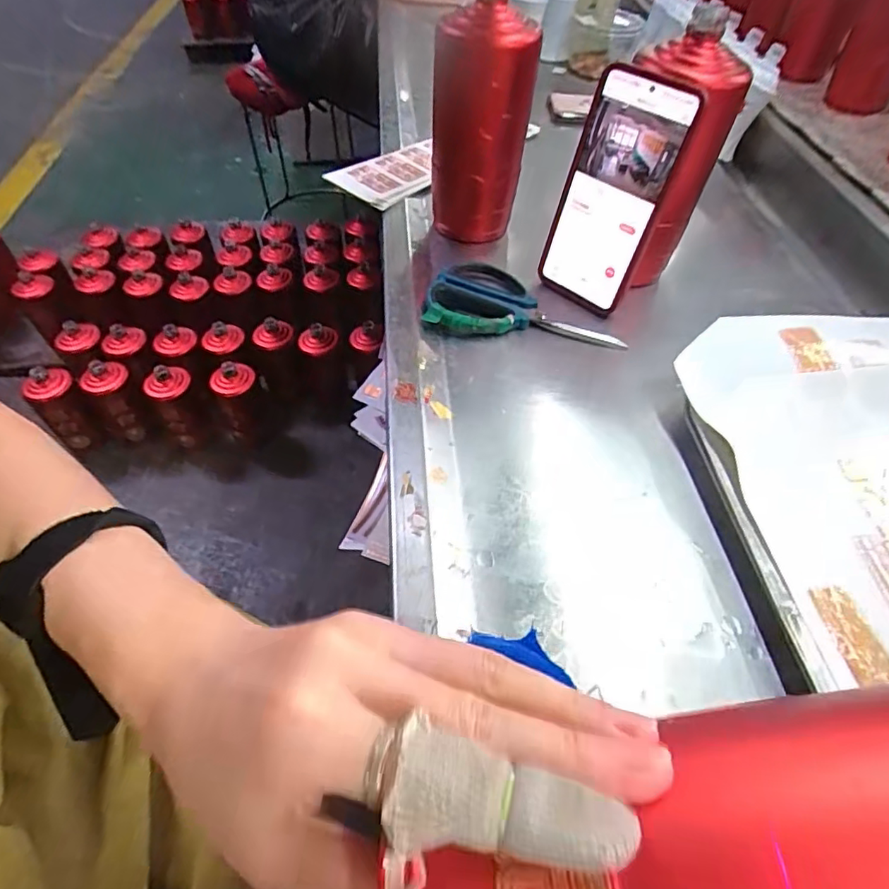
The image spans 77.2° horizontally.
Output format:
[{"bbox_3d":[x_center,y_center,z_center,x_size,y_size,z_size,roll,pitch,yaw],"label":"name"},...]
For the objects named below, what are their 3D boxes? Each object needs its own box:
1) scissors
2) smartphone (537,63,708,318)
[{"bbox_3d":[0.068,-0.118,0.468,0.163,0.012,0.082,8,51,6],"label":"scissors"},{"bbox_3d":[0.128,-0.190,0.433,0.080,0.164,0.015,37,43,24],"label":"smartphone"}]

